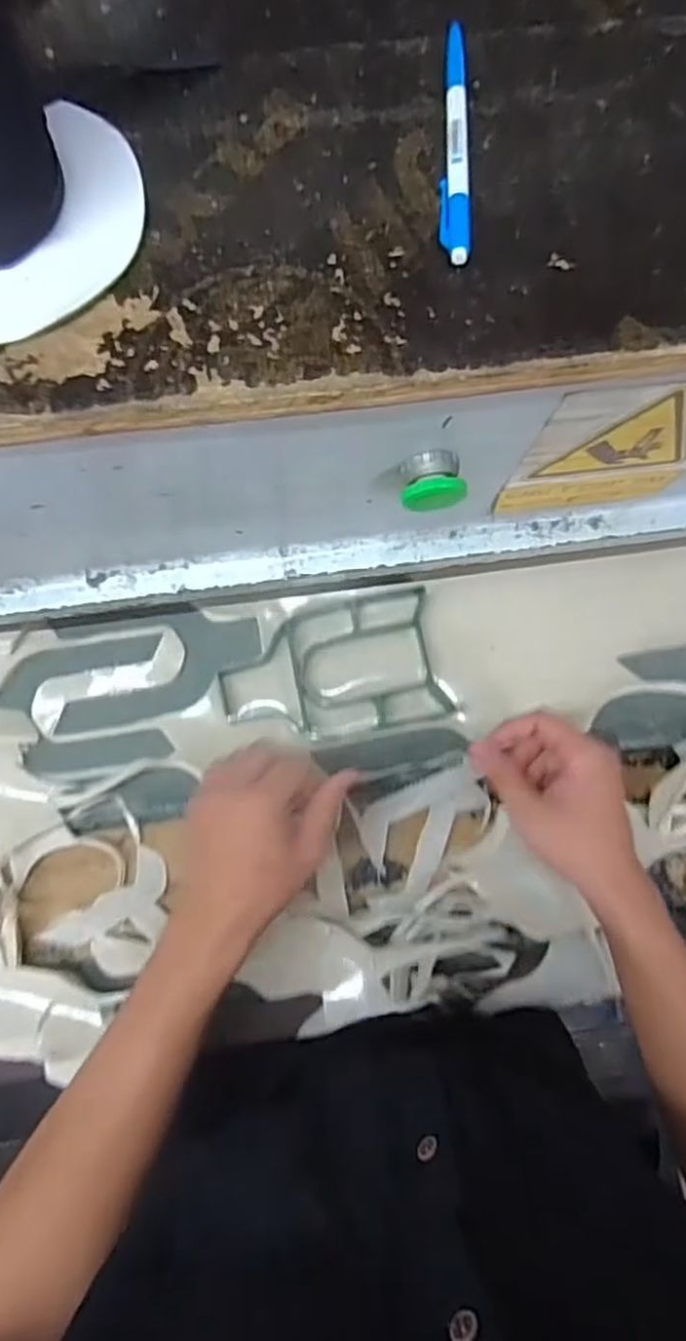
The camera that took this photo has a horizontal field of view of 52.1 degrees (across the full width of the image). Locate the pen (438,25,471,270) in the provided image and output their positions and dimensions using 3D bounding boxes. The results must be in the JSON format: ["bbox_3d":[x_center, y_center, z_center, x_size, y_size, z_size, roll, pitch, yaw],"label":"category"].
[{"bbox_3d":[0.053,-0.252,0.333,0.013,0.012,0.131,1,82,-1],"label":"pen"}]

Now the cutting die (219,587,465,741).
[{"bbox_3d":[-0.006,-0.002,0.579,0.187,0.020,0.111,-9,83,-2],"label":"cutting die"}]

